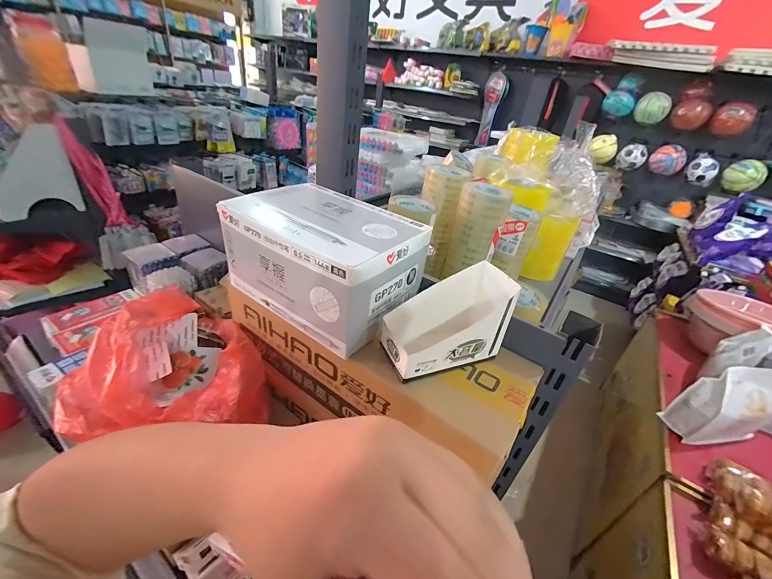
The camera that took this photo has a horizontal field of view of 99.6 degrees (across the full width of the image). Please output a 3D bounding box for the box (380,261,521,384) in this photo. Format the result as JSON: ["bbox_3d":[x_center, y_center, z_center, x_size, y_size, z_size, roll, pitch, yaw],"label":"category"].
[{"bbox_3d":[0.067,0.031,0.368,0.132,0.094,0.080,-7,35,-22],"label":"box"}]

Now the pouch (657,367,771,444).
[{"bbox_3d":[1.166,0.379,1.090,0.365,0.275,0.116,-2,34,-14],"label":"pouch"}]

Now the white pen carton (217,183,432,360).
[{"bbox_3d":[-0.076,-0.043,0.422,0.209,0.118,0.152,25,36,25],"label":"white pen carton"}]

